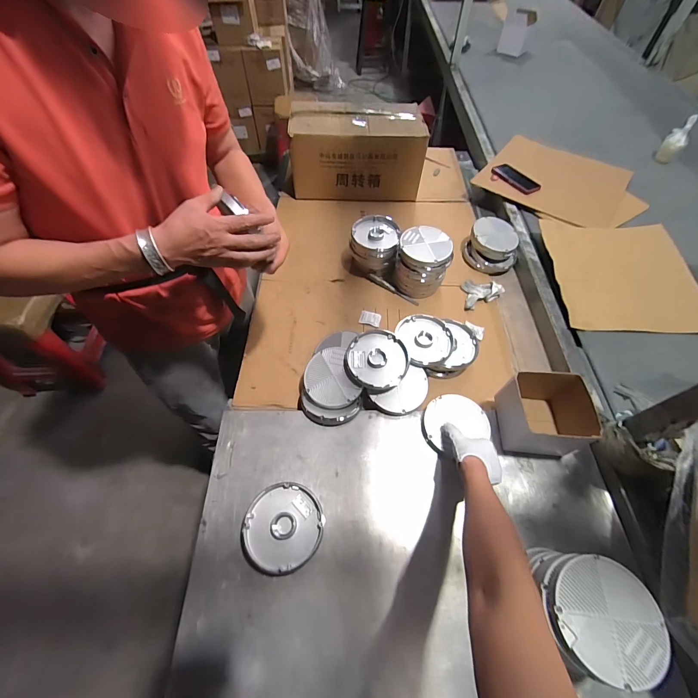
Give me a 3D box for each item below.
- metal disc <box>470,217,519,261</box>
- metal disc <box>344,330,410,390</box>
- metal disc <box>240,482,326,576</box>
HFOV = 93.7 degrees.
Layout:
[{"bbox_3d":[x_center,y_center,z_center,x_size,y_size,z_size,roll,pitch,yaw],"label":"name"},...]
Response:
[{"bbox_3d":[0.457,-0.351,1.030,0.144,0.045,0.153,0,58,-1],"label":"metal disc"},{"bbox_3d":[0.063,0.021,0.752,0.140,0.030,0.139,2,70,-5],"label":"metal disc"},{"bbox_3d":[-0.118,0.324,0.597,0.138,0.040,0.139,0,58,-1],"label":"metal disc"}]

